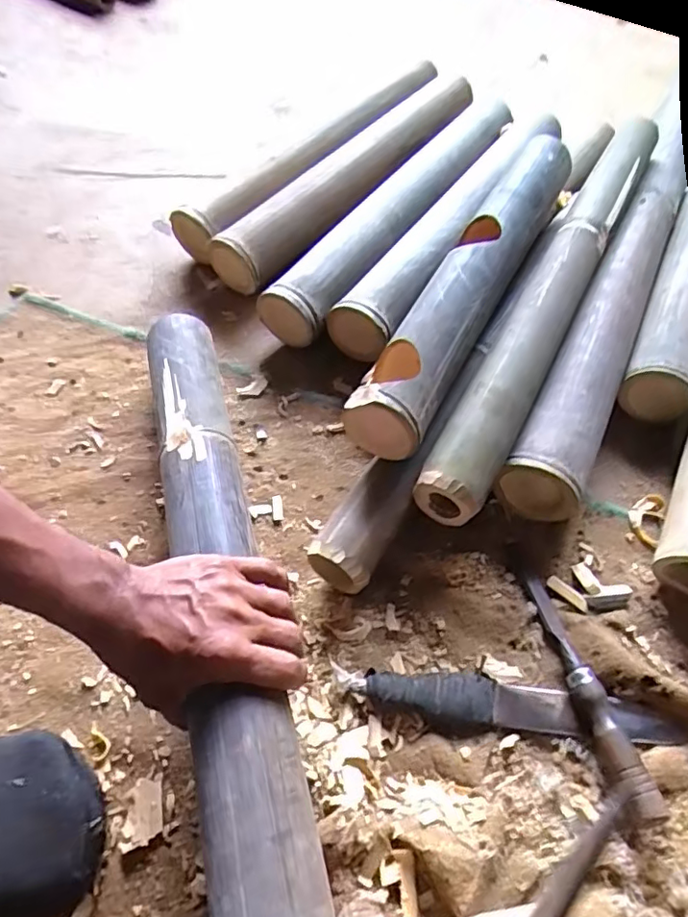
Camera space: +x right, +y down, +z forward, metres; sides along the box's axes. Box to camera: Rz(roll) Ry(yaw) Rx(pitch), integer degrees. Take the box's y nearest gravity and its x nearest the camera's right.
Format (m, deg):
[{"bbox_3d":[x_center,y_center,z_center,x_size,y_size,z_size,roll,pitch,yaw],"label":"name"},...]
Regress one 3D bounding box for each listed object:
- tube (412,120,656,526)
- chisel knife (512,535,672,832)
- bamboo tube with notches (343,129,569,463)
[{"bbox_3d":[0.231,-0.191,0.636,0.069,0.081,0.611,25,59,15],"label":"tube"},{"bbox_3d":[0.191,0.168,0.465,0.022,0.035,0.224,-9,56,-7],"label":"chisel knife"},{"bbox_3d":[0.140,-0.203,0.608,0.083,0.061,0.491,25,59,15],"label":"bamboo tube with notches"}]

